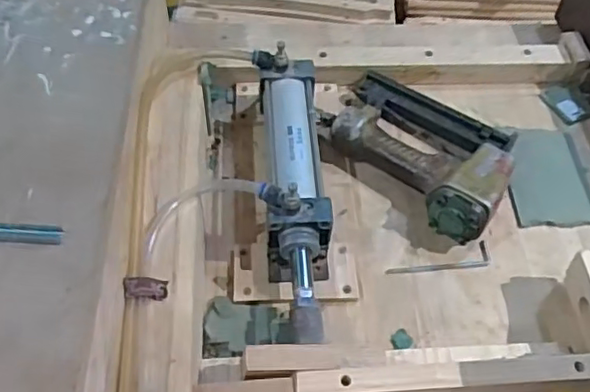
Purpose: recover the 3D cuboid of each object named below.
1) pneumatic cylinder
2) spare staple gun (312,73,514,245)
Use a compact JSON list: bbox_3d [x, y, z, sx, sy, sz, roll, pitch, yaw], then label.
[{"bbox_3d":[0.001,-0.007,0.621,0.070,0.083,0.317,-4,56,-5],"label":"pneumatic cylinder"},{"bbox_3d":[0.131,-0.056,0.686,0.215,0.062,0.146,30,59,17],"label":"spare staple gun"}]

